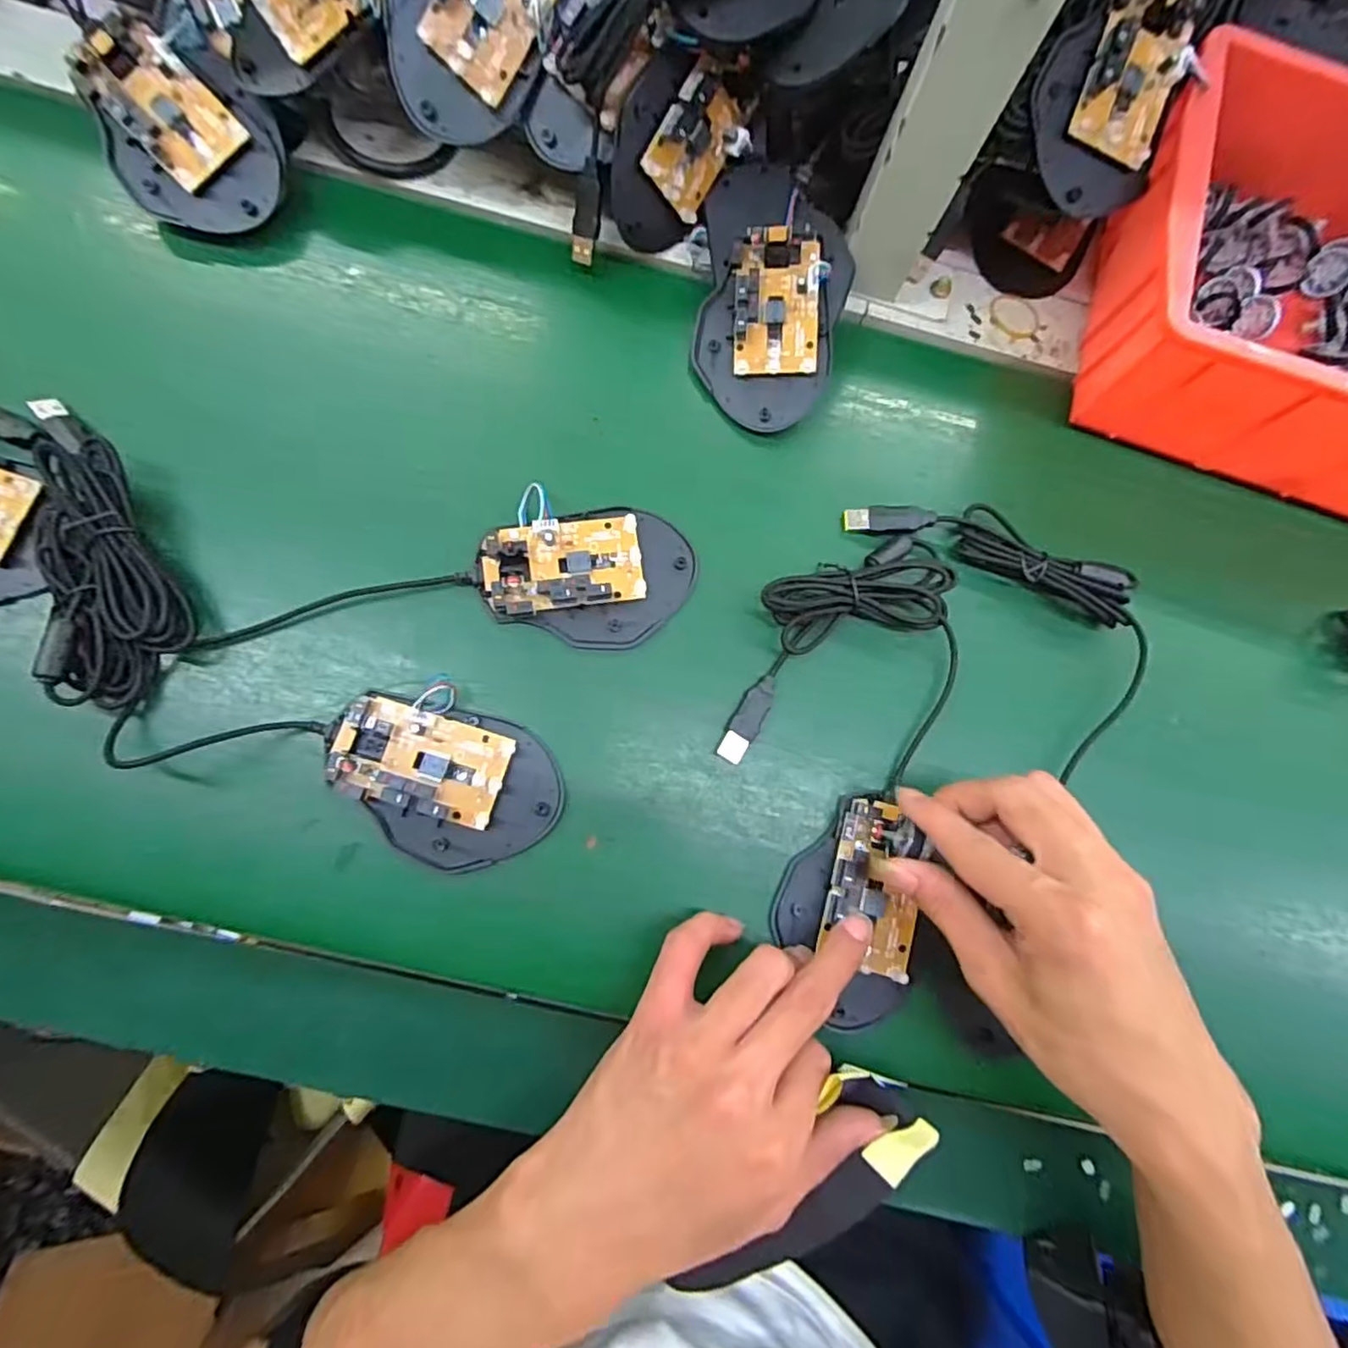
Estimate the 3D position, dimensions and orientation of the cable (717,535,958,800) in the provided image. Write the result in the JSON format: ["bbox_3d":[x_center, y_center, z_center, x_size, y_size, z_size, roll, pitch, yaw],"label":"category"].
[{"bbox_3d":[0.094,-0.012,0.329,0.106,0.020,0.137,16,79,-3],"label":"cable"}]

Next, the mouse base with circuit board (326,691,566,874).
[{"bbox_3d":[-0.109,0.052,0.302,0.108,0.019,0.069,16,79,-3],"label":"mouse base with circuit board"}]

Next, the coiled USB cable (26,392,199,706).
[{"bbox_3d":[-0.271,-0.061,0.300,0.055,0.024,0.151,-18,83,-8],"label":"coiled USB cable"}]

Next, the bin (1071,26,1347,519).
[{"bbox_3d":[0.389,-0.210,0.364,0.287,0.087,0.217,20,79,-2],"label":"bin"}]

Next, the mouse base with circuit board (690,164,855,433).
[{"bbox_3d":[0.053,-0.208,0.350,0.078,0.017,0.139,6,92,8],"label":"mouse base with circuit board"}]

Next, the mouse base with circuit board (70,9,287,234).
[{"bbox_3d":[-0.254,-0.280,0.330,0.096,0.017,0.079,42,90,-17],"label":"mouse base with circuit board"}]

